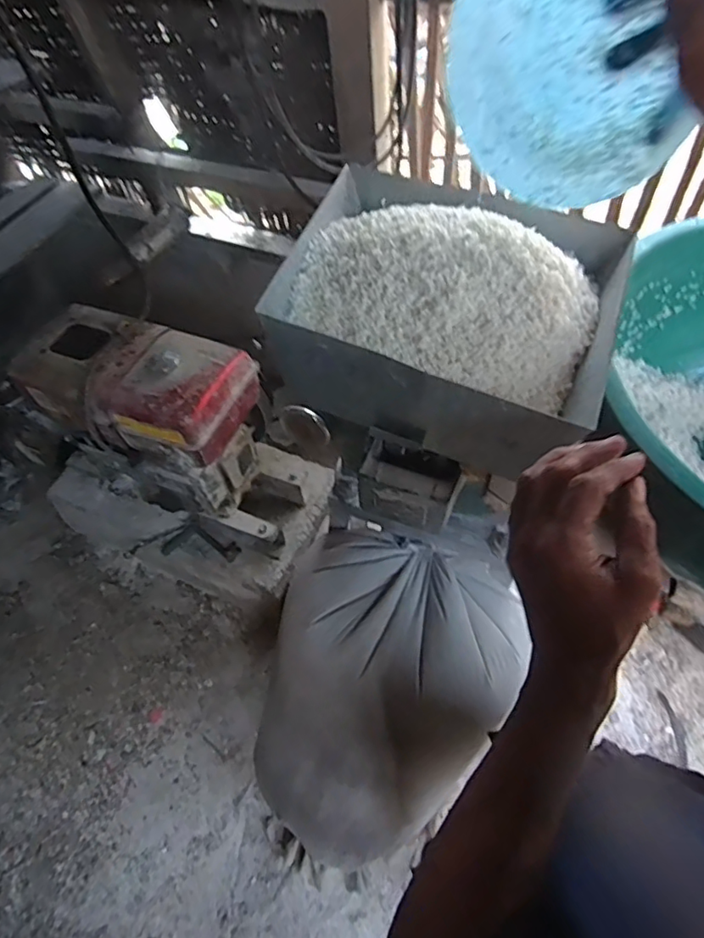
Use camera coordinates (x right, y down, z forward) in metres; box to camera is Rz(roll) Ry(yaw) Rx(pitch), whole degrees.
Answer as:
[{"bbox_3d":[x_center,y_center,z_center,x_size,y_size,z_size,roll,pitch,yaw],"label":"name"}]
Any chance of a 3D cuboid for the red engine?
[{"bbox_3d":[-0.445,-0.115,1.199,0.433,0.370,0.256,17,61,15],"label":"red engine"}]

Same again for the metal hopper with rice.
[{"bbox_3d":[0.083,-0.146,0.486,0.273,0.110,0.235,14,61,13],"label":"metal hopper with rice"}]

